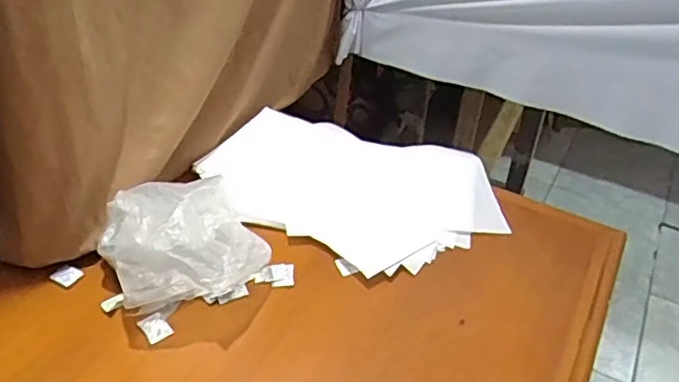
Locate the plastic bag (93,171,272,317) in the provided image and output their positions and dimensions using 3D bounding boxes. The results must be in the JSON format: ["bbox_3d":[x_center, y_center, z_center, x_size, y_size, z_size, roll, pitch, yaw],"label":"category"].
[{"bbox_3d":[-0.196,0.069,0.792,0.201,0.133,0.190,-11,40,-19],"label":"plastic bag"}]

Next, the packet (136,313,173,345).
[{"bbox_3d":[-0.225,0.166,0.753,0.029,0.005,0.042,-23,45,-31],"label":"packet"}]

